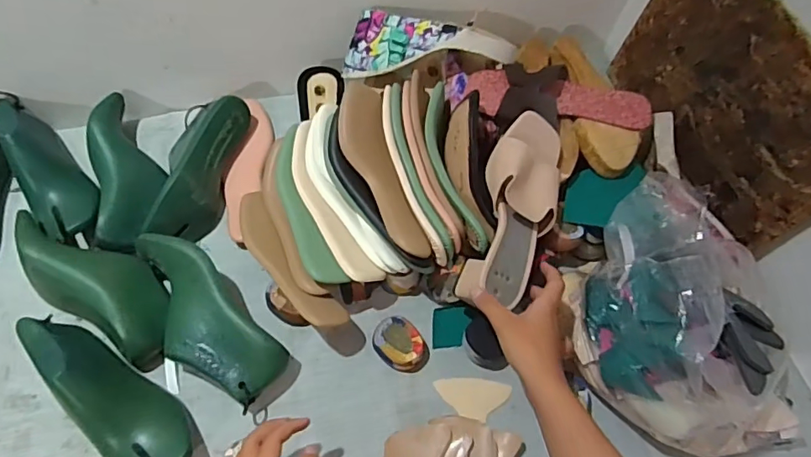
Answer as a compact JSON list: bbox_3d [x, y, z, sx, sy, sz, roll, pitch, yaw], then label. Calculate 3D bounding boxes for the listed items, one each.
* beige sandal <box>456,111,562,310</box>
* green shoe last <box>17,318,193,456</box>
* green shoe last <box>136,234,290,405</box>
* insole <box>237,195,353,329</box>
[{"bbox_3d":[0.128,-0.024,0.580,0.084,0.062,0.221,16,76,5],"label":"beige sandal"},{"bbox_3d":[-0.313,0.176,0.531,0.220,0.096,0.078,32,64,13],"label":"green shoe last"},{"bbox_3d":[-0.233,0.099,0.591,0.096,0.075,0.228,-36,69,-21],"label":"green shoe last"},{"bbox_3d":[-0.148,0.036,0.619,0.049,0.028,0.220,-31,68,-19],"label":"insole"}]

